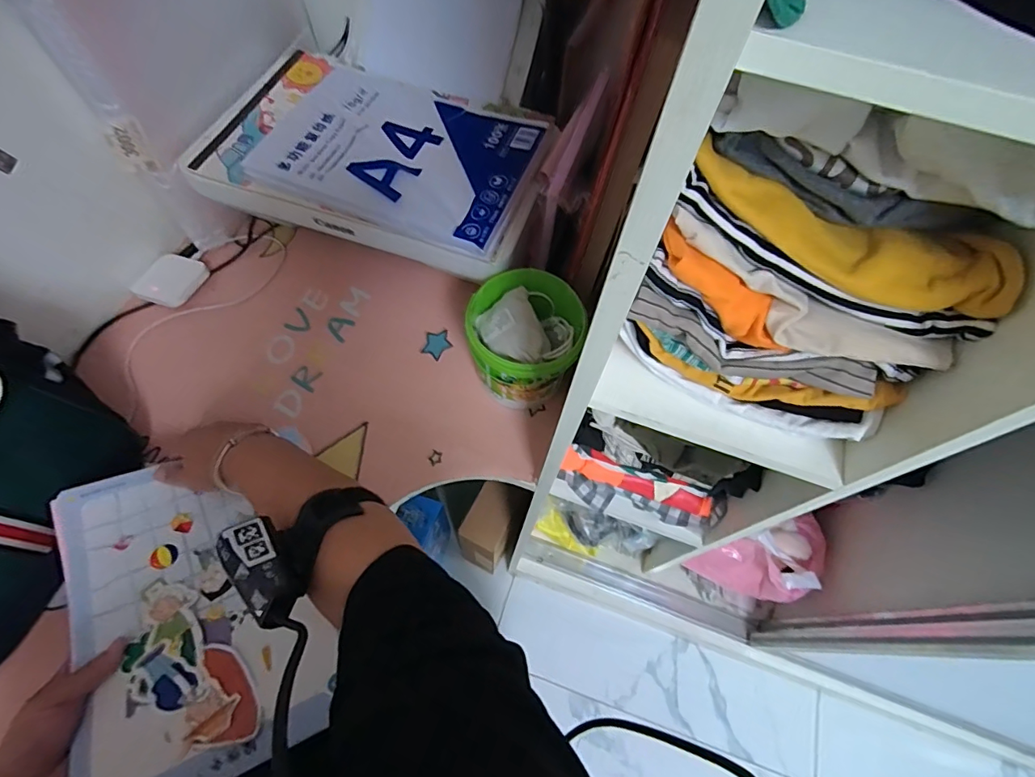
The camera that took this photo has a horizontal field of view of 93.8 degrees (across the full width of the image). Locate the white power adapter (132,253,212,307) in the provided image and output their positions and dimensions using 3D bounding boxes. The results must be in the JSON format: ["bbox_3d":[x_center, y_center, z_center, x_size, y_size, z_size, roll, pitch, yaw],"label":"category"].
[{"bbox_3d":[-0.456,-0.145,0.649,0.053,0.034,0.079,18,62,6],"label":"white power adapter"}]

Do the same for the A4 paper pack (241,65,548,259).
[{"bbox_3d":[-0.131,-0.285,0.578,0.294,0.028,0.226,18,62,6],"label":"A4 paper pack"}]

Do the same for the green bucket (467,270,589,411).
[{"bbox_3d":[0.010,-0.056,0.589,0.126,0.121,0.136,1,62,-3],"label":"green bucket"}]

